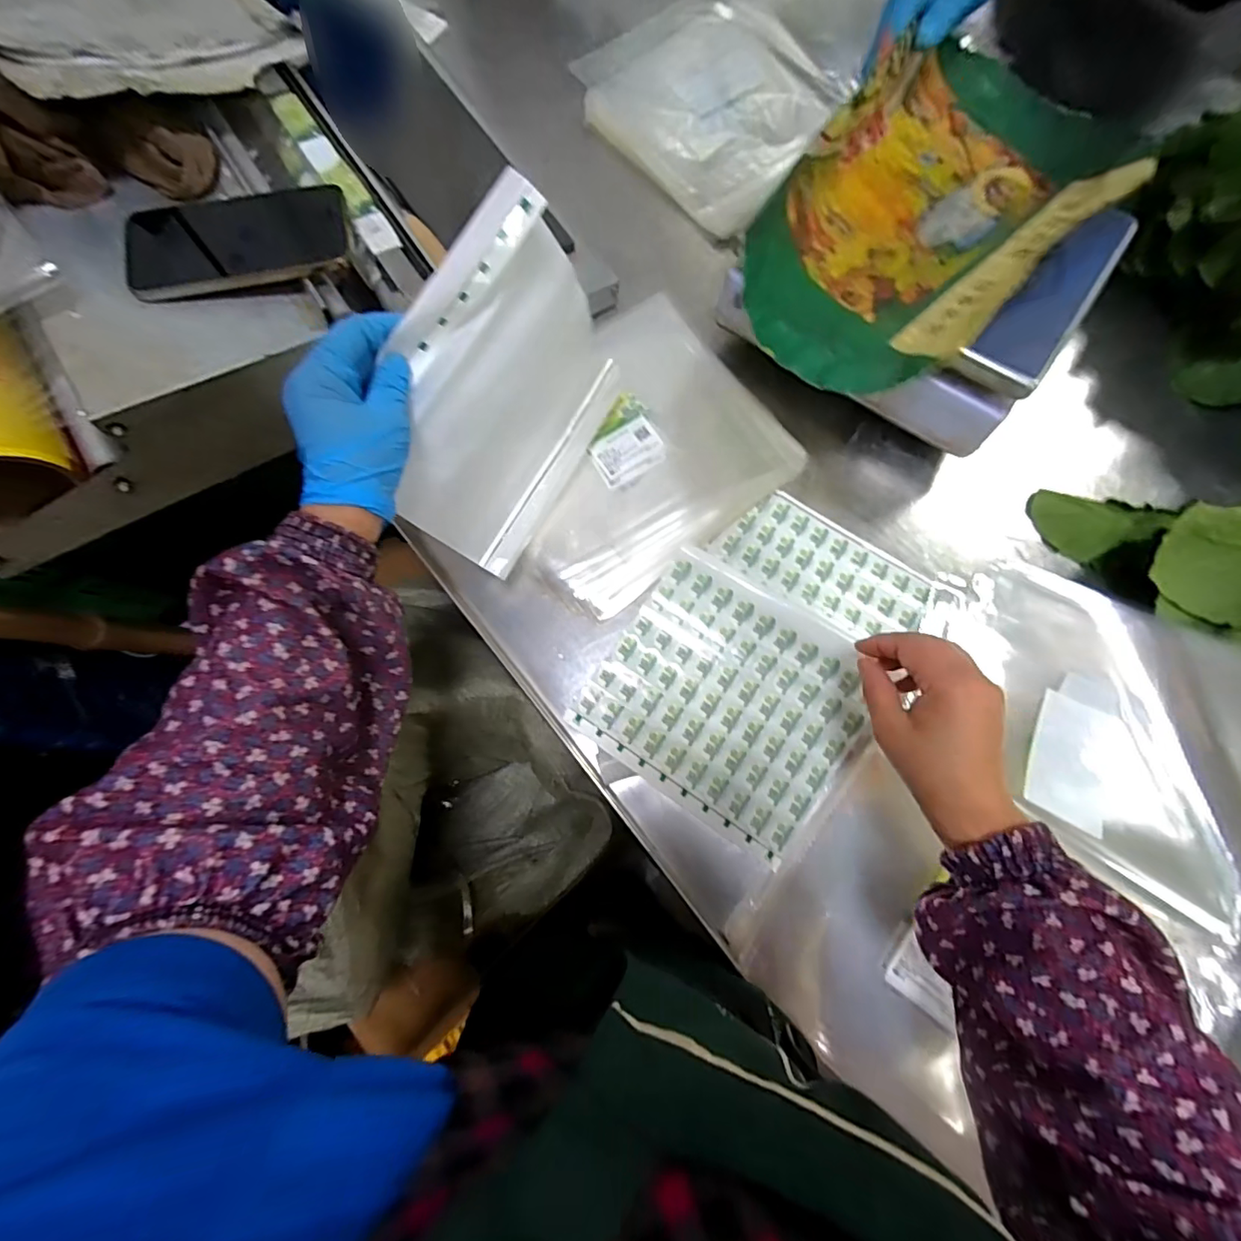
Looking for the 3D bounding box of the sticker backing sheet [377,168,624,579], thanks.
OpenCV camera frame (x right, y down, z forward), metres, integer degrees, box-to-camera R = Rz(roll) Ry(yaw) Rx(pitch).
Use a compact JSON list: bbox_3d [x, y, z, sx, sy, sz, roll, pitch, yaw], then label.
[{"bbox_3d":[-0.088,-0.156,0.405,0.039,0.176,0.223,35,97,30],"label":"sticker backing sheet"}]

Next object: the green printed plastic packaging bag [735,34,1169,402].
[{"bbox_3d":[0.263,-0.347,0.433,0.360,0.080,0.197,-42,78,-9],"label":"green printed plastic packaging bag"}]

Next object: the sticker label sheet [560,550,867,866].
[{"bbox_3d":[0.095,0.065,0.447,0.212,0.018,0.182,36,82,3],"label":"sticker label sheet"}]

